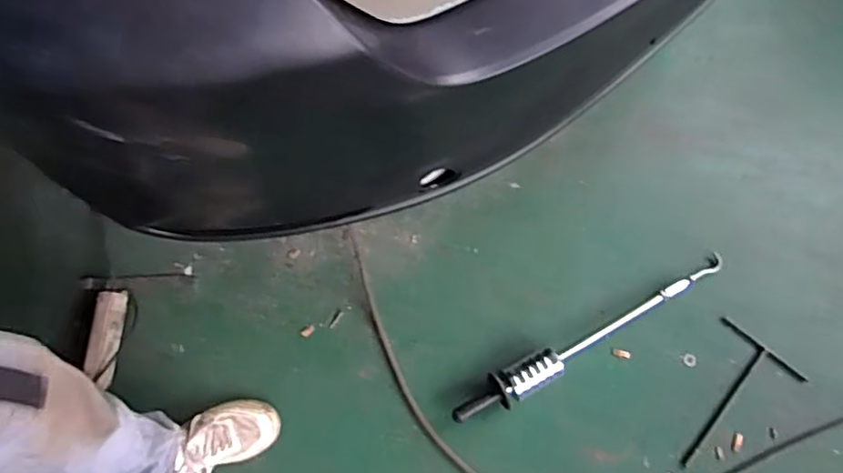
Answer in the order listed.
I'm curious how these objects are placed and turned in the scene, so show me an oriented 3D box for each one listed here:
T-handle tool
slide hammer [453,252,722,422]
[{"bbox_3d":[0.584,0.323,1.167,0.183,0.013,0.287,39,77,8],"label":"T-handle tool"},{"bbox_3d":[0.337,0.178,1.170,0.638,0.055,0.064,-30,78,-10],"label":"slide hammer"}]

